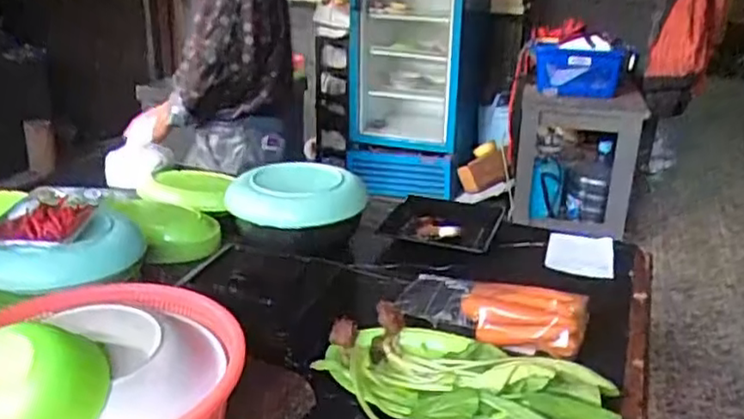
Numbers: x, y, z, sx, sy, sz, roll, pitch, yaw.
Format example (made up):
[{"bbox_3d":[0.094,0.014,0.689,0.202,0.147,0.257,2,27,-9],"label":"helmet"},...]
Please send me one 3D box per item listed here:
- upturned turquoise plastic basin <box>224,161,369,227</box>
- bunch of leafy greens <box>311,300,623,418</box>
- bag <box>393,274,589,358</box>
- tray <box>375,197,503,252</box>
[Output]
[{"bbox_3d":[-0.126,-0.031,1.112,0.204,0.052,0.176,12,24,27],"label":"upturned turquoise plastic basin"},{"bbox_3d":[0.124,0.200,0.733,0.375,0.057,0.165,11,24,25],"label":"bunch of leafy greens"},{"bbox_3d":[0.155,0.138,0.874,0.239,0.056,0.114,12,24,23],"label":"bag"},{"bbox_3d":[0.134,0.018,1.200,0.186,0.021,0.191,7,23,16],"label":"tray"}]

